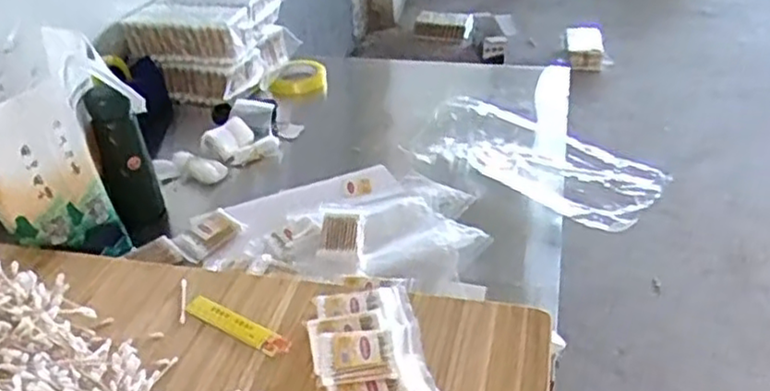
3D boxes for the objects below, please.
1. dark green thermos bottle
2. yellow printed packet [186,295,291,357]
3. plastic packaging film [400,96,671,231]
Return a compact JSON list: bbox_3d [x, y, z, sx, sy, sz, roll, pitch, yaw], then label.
[{"bbox_3d":[-0.372,-0.035,1.021,0.068,0.250,0.064,-14,36,-15],"label":"dark green thermos bottle"},{"bbox_3d":[-0.168,0.146,0.796,0.144,0.010,0.027,19,40,29],"label":"yellow printed packet"},{"bbox_3d":[0.233,-0.060,1.135,0.402,0.056,0.171,26,44,36],"label":"plastic packaging film"}]

